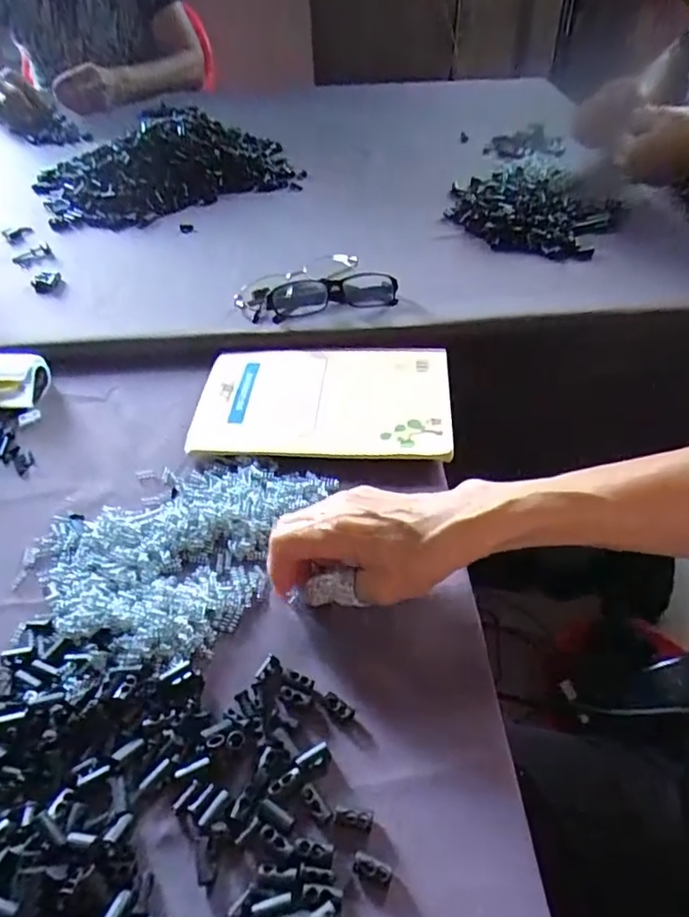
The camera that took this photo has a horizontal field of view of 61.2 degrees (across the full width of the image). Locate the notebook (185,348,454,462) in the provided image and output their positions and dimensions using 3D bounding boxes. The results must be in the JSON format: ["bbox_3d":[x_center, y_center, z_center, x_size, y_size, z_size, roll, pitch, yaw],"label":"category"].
[{"bbox_3d":[-0.017,-0.055,0.484,0.203,0.014,0.135,1,47,6],"label":"notebook"}]

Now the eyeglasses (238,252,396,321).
[{"bbox_3d":[-0.031,-0.170,0.581,0.151,0.027,0.082,-11,47,-6],"label":"eyeglasses"}]

